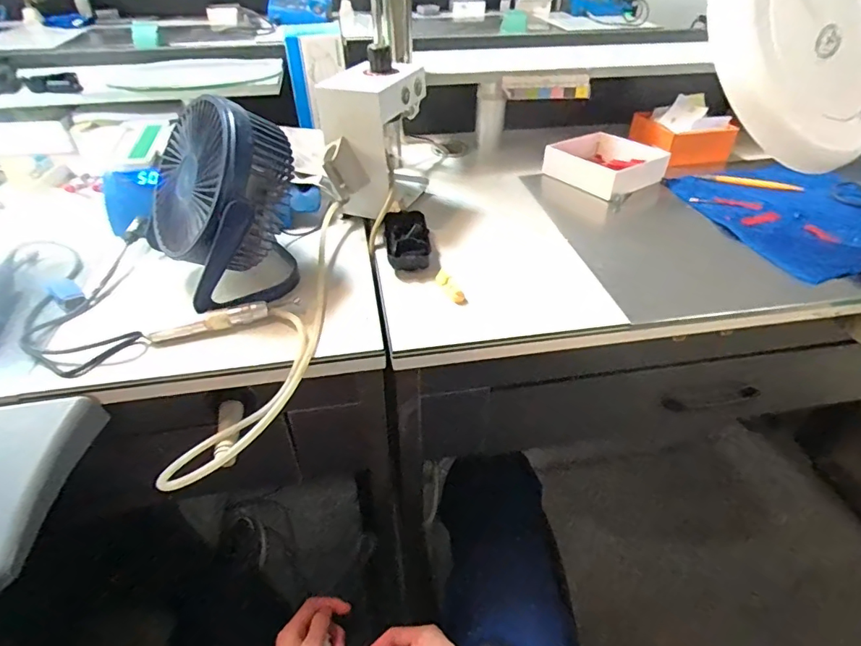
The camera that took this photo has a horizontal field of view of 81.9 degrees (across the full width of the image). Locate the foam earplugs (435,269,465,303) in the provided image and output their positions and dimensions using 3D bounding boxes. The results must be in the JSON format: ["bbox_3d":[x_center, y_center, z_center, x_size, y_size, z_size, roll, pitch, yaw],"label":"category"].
[{"bbox_3d":[0.020,-0.041,0.535,0.016,0.010,0.049,-17,42,-20],"label":"foam earplugs"}]

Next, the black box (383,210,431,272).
[{"bbox_3d":[-0.028,-0.097,0.590,0.050,0.031,0.101,-3,39,-4],"label":"black box"}]

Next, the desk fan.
[{"bbox_3d":[-0.219,-0.120,0.524,0.147,0.185,0.166,-25,46,-28],"label":"desk fan"}]

